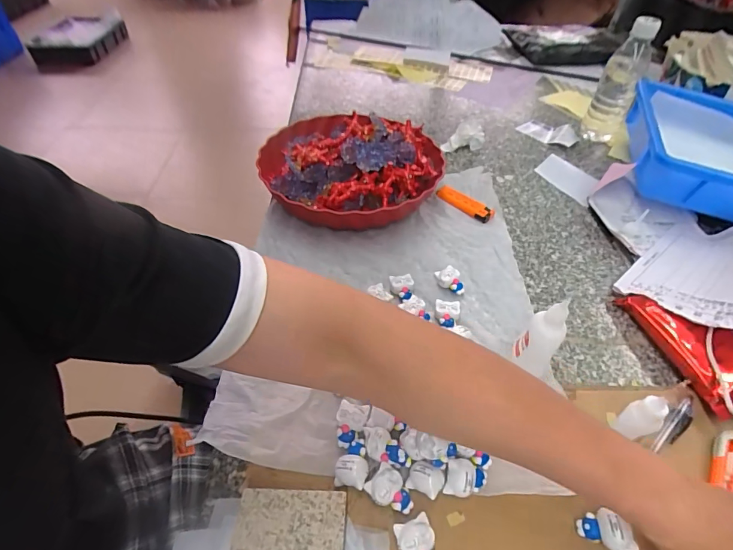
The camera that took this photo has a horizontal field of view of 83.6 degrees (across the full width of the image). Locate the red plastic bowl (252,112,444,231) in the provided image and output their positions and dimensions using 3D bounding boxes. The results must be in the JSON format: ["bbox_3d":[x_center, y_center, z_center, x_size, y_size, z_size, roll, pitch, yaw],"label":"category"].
[{"bbox_3d":[-0.024,-0.143,0.552,0.240,0.082,0.212,12,48,10],"label":"red plastic bowl"}]

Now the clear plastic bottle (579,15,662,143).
[{"bbox_3d":[0.402,-0.308,0.650,0.057,0.166,0.067,21,50,18],"label":"clear plastic bottle"}]

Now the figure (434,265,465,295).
[{"bbox_3d":[0.092,0.007,0.455,0.024,0.017,0.033,-12,48,-12],"label":"figure"}]

